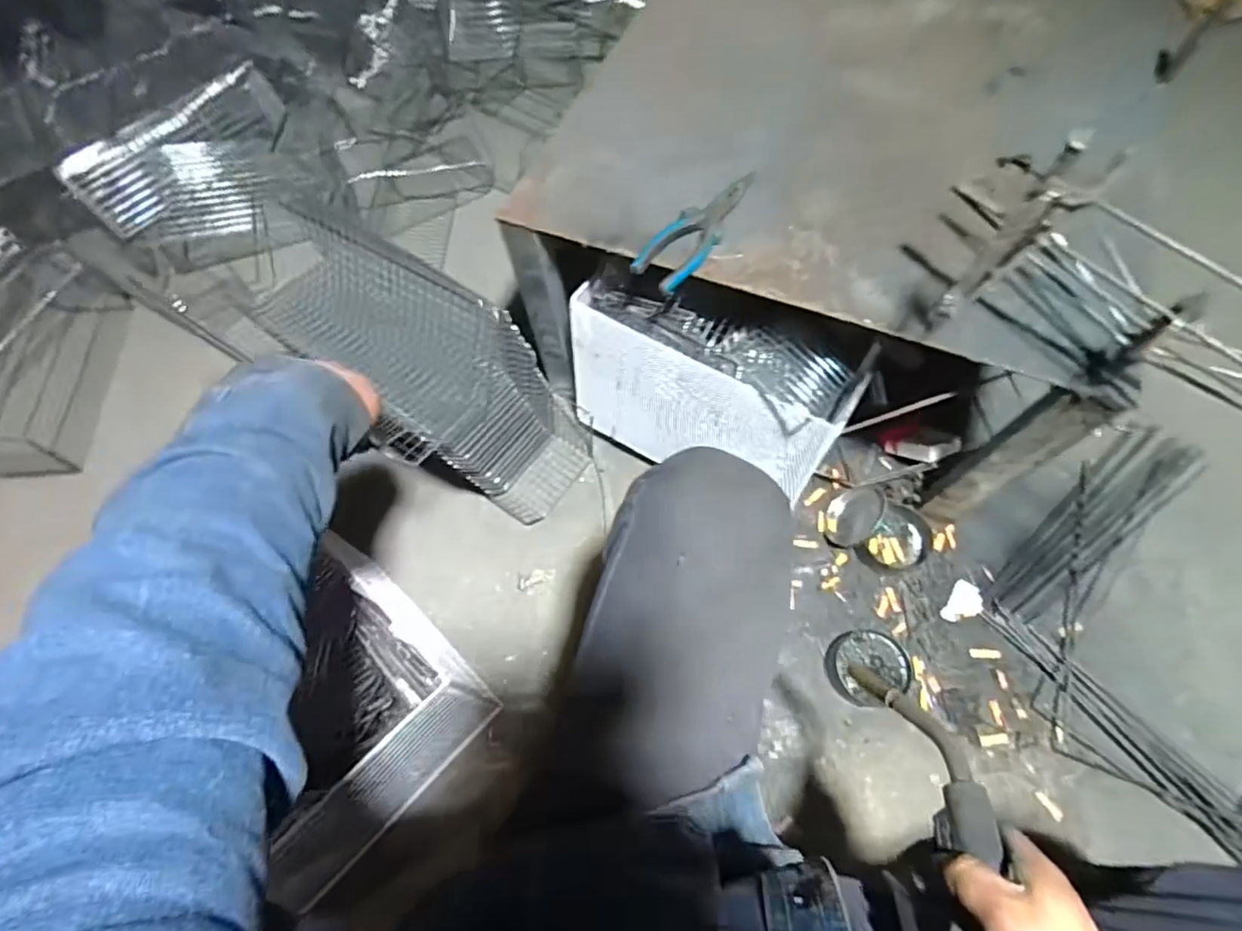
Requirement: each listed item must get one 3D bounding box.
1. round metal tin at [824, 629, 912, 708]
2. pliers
[{"bbox_3d":[0.326,0.267,0.785,0.092,0.042,0.094,-1,66,2],"label":"round metal tin"},{"bbox_3d":[0.085,-0.252,0.617,0.056,0.018,0.192,33,71,16],"label":"pliers"}]

